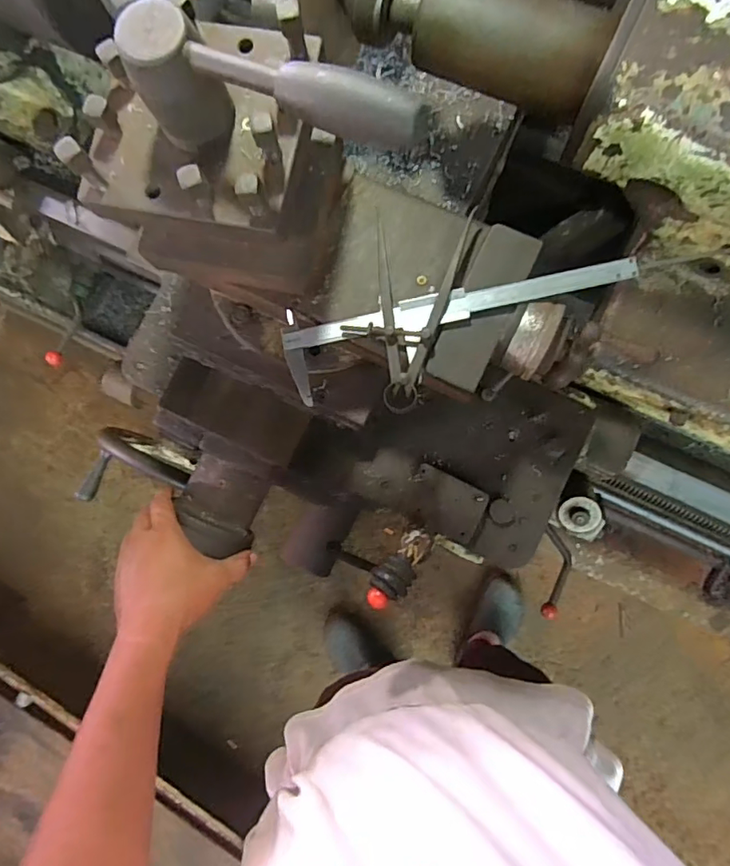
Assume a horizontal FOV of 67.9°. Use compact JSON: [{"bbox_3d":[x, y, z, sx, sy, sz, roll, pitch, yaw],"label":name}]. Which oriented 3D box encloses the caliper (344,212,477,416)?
[{"bbox_3d":[0.028,-0.104,0.433,0.075,0.015,0.167,16,85,7],"label":"caliper"}]

